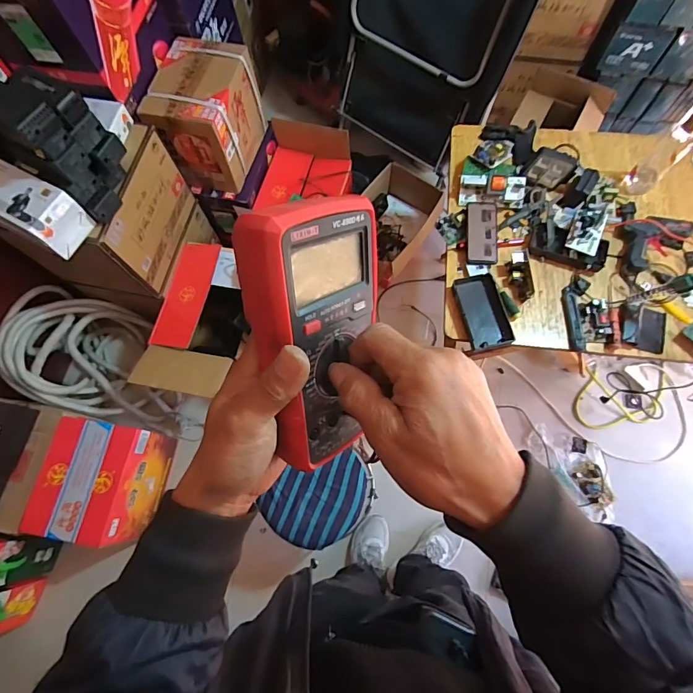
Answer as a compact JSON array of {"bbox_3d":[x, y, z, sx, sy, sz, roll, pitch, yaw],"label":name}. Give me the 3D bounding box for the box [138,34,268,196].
[{"bbox_3d":[-0.436,-0.733,1.320,0.234,0.273,0.342,16,73,7],"label":"box"}]

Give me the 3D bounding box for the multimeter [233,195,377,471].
[{"bbox_3d":[-0.025,-0.006,0.285,0.042,0.181,0.095,21,34,38],"label":"multimeter"}]

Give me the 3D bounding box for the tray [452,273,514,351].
[{"bbox_3d":[0.327,-0.086,0.997,0.108,0.038,0.182,-12,72,-2],"label":"tray"}]

